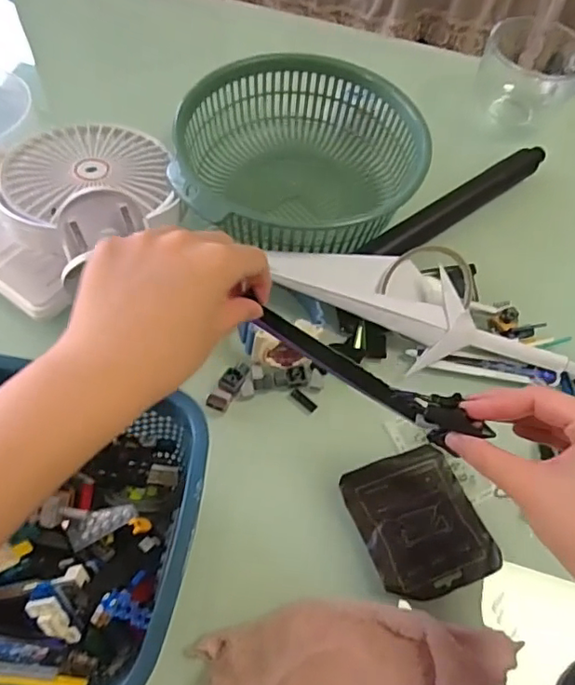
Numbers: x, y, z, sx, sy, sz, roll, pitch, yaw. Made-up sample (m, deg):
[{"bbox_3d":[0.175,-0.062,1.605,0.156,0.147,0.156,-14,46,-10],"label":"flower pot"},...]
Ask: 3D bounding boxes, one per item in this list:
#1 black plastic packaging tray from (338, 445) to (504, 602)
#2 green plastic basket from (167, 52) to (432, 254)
[{"bbox_3d":[0.096,0.128,0.407,0.092,0.014,0.098,-17,62,-14],"label":"black plastic packaging tray"},{"bbox_3d":[0.012,-0.167,0.555,0.226,0.098,0.217,5,59,-2],"label":"green plastic basket"}]

